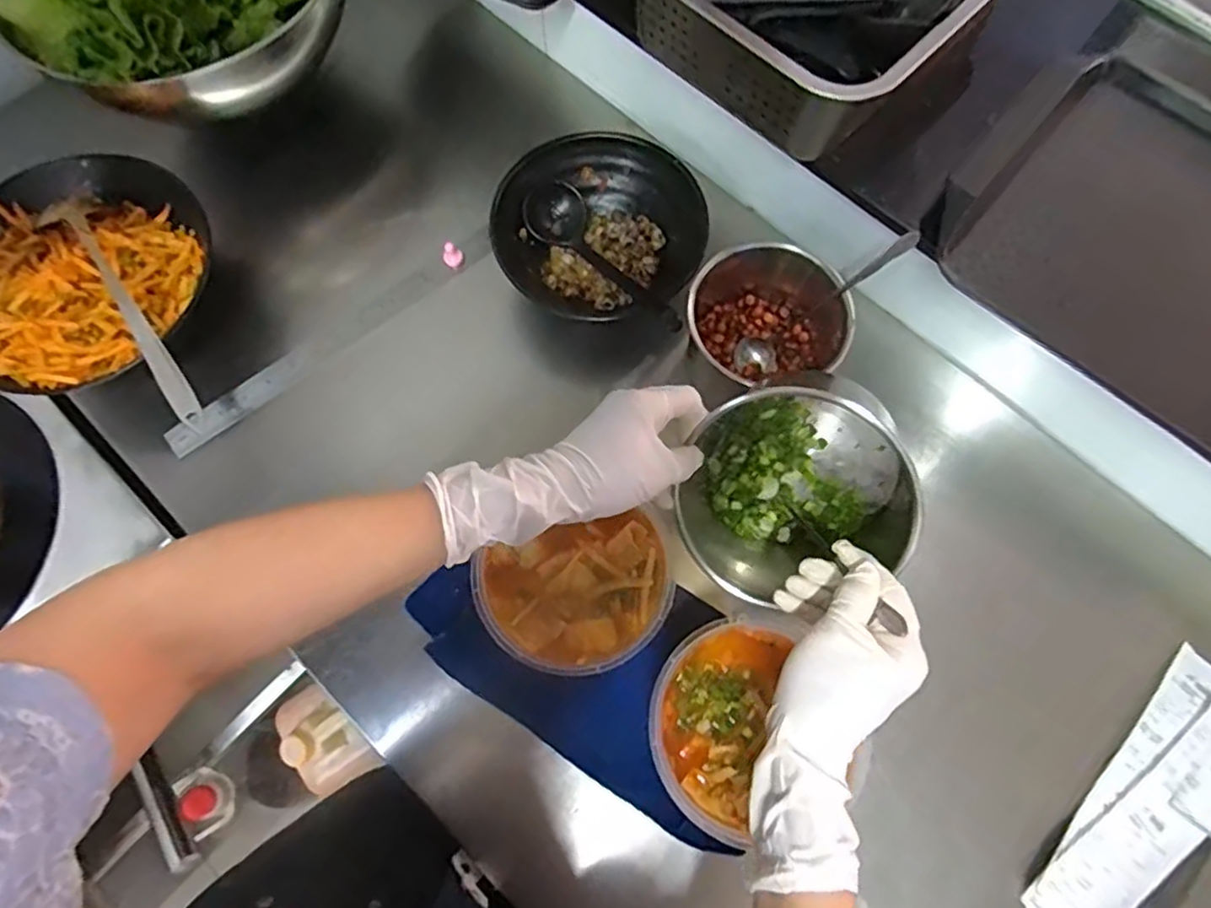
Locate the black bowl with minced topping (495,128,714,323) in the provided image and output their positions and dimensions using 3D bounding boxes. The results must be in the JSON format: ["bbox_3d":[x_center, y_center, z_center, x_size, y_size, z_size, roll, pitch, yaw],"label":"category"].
[{"bbox_3d":[-0.007,-0.210,0.619,0.174,0.055,0.180,0,73,-1],"label":"black bowl with minced topping"}]

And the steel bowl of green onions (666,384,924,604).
[{"bbox_3d":[0.143,0.030,0.524,0.168,0.092,0.148,-19,74,-6],"label":"steel bowl of green onions"}]

